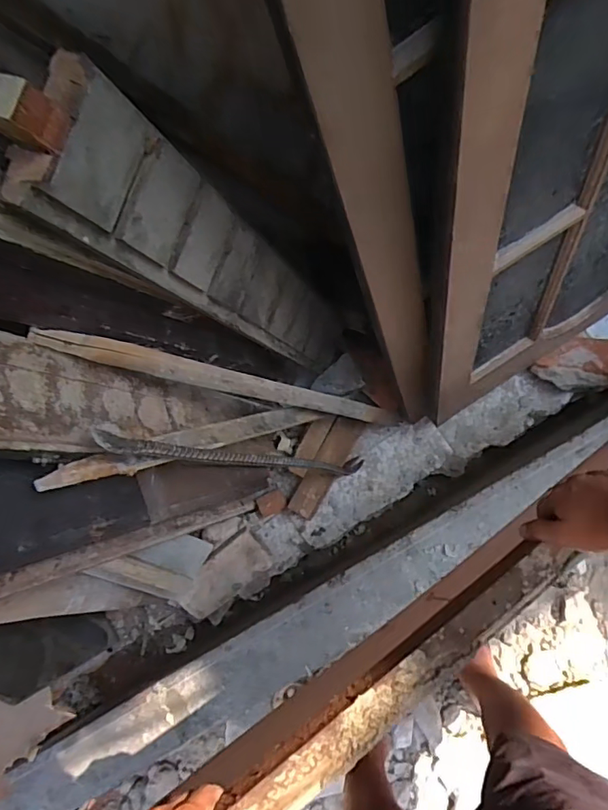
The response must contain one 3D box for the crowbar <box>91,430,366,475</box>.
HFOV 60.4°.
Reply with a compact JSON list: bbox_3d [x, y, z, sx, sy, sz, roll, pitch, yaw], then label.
[{"bbox_3d":[-0.055,0.092,0.891,0.032,0.735,0.030,2,83,28],"label":"crowbar"}]

